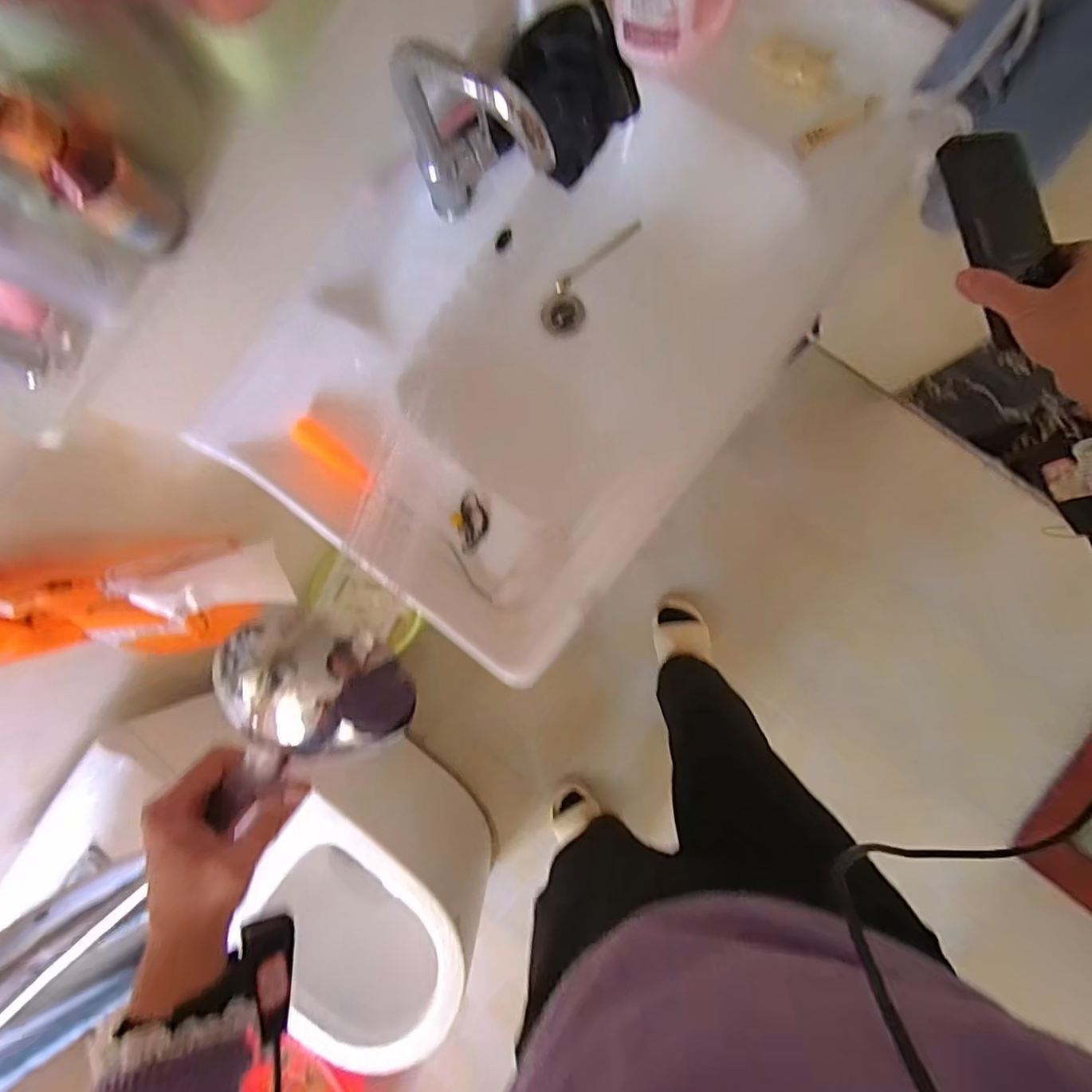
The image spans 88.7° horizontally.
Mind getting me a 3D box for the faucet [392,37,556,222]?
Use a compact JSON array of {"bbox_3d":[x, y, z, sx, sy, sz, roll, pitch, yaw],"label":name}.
[{"bbox_3d":[-0.064,-0.368,0.548,0.090,0.210,0.158,-38,85,5],"label":"faucet"}]

